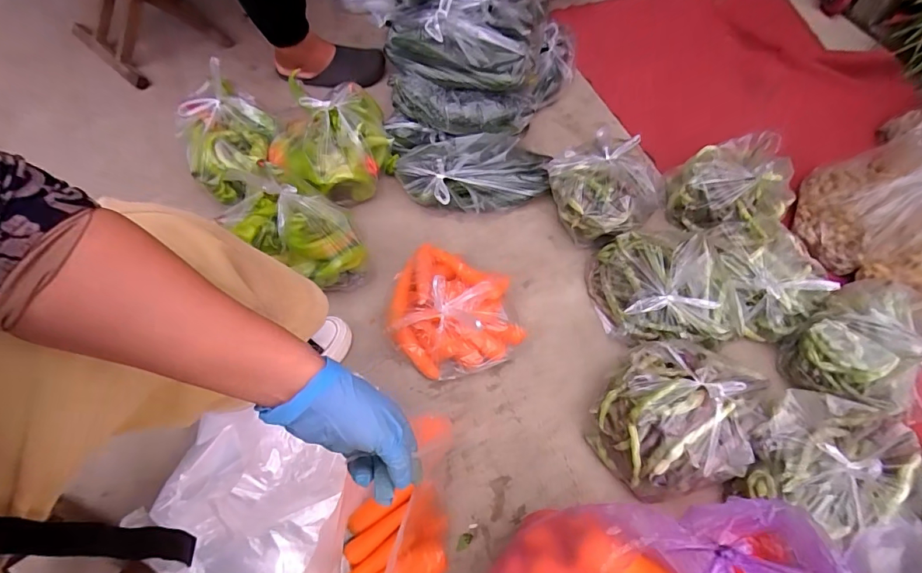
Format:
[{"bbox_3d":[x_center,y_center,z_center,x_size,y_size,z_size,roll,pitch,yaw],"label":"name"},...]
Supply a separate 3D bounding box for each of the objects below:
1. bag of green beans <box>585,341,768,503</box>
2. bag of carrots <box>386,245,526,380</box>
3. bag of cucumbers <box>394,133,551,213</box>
[{"bbox_3d":[0.373,0.223,0.753,0.285,0.160,0.225,-7,62,-7],"label":"bag of green beans"},{"bbox_3d":[-0.025,0.034,0.847,0.230,0.120,0.259,-12,63,-10],"label":"bag of carrots"},{"bbox_3d":[0.031,-0.256,1.026,0.354,0.093,0.188,-4,60,-6],"label":"bag of cucumbers"}]

